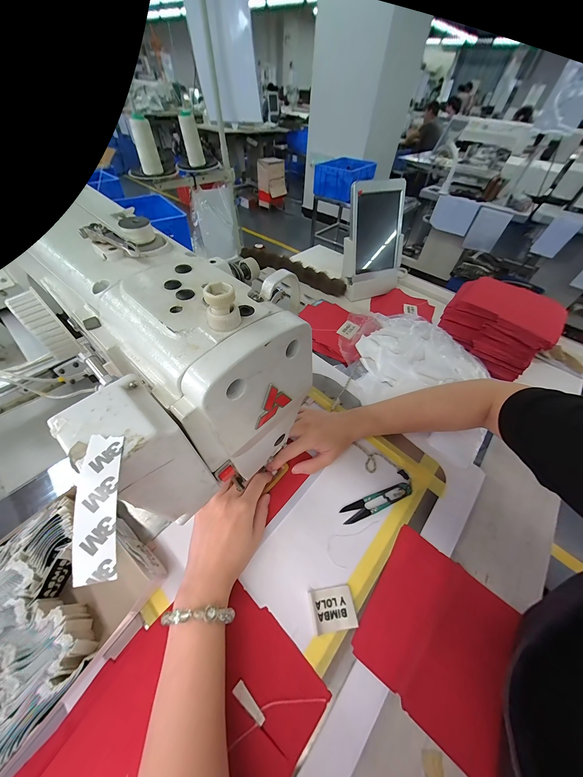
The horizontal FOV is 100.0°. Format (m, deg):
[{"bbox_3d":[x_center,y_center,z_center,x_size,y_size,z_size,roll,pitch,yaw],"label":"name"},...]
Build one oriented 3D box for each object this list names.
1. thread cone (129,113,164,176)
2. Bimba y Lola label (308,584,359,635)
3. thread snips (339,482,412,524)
[{"bbox_3d":[-0.372,-0.617,0.623,0.048,0.103,0.048,-19,55,-17],"label":"thread cone"},{"bbox_3d":[0.045,0.238,0.265,0.046,0.005,0.036,-4,53,-6],"label":"Bimba y Lola label"},{"bbox_3d":[0.116,0.154,0.333,0.104,0.007,0.021,-18,55,-16],"label":"thread snips"}]

